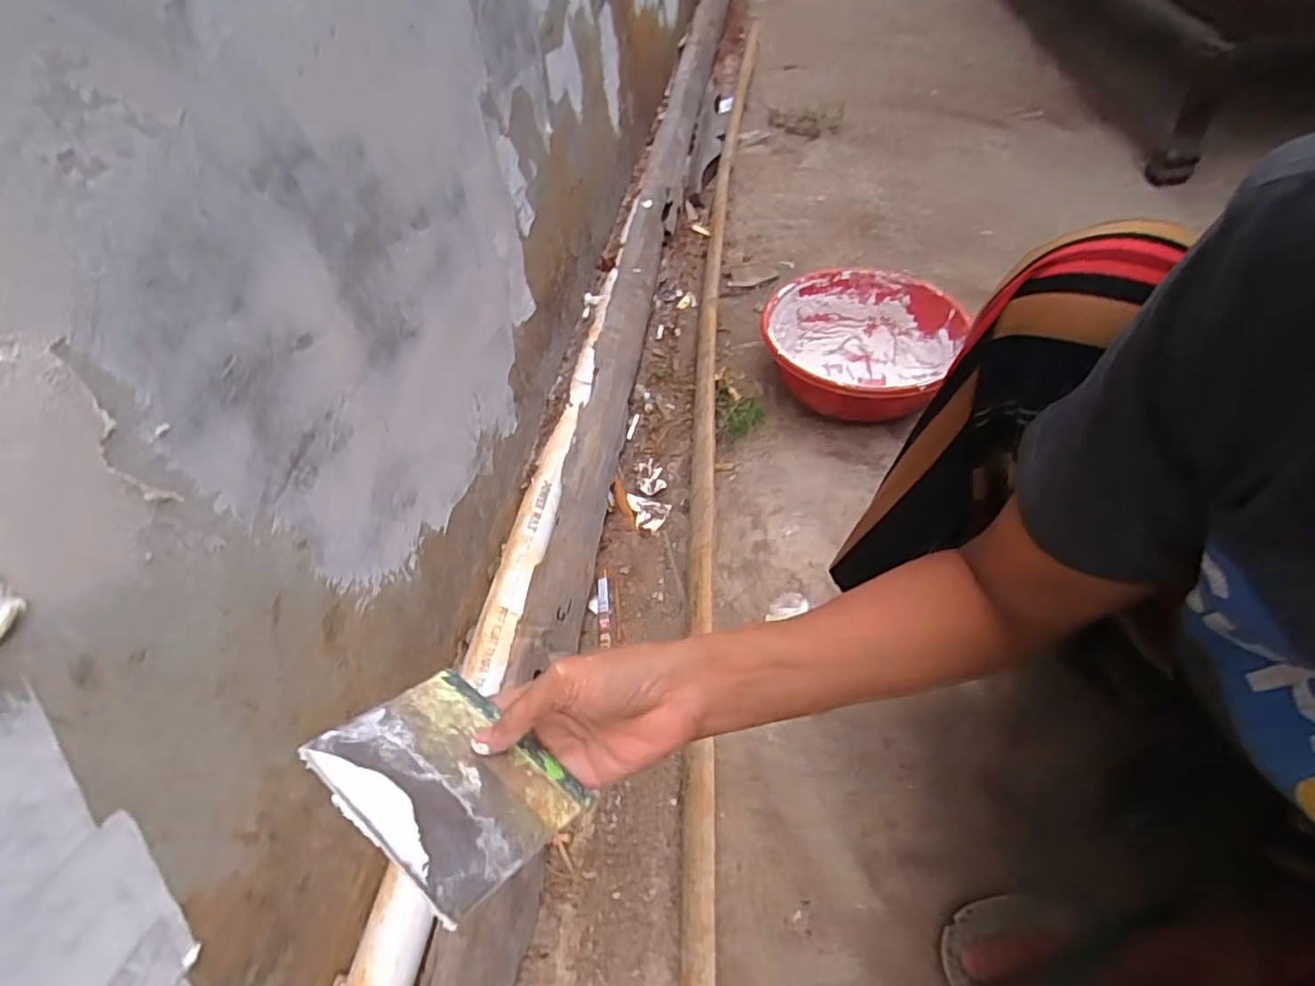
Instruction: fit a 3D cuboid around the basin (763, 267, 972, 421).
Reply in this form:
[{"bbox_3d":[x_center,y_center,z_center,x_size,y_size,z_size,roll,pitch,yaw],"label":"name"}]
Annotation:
[{"bbox_3d":[0.272,-0.188,0.875,0.250,0.106,0.265,-3,51,4],"label":"basin"}]

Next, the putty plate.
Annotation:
[{"bbox_3d":[-0.105,0.141,0.326,0.118,0.004,0.089,30,30,26],"label":"putty plate"}]

